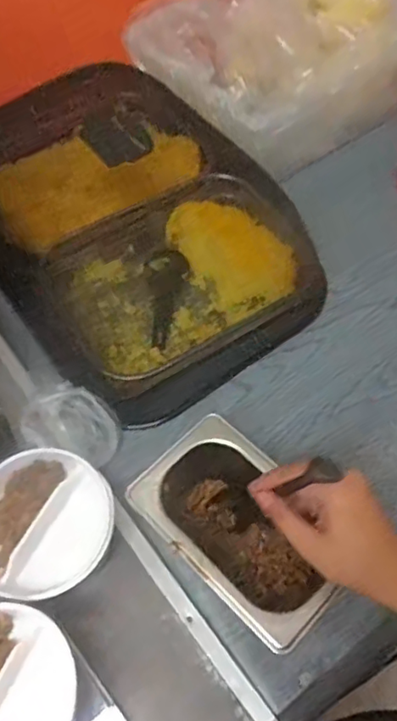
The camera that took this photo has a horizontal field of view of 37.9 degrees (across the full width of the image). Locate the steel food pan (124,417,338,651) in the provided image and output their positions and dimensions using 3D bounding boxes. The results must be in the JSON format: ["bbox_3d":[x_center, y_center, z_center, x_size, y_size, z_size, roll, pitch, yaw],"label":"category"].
[{"bbox_3d":[0.038,0.155,0.515,0.175,0.102,0.110,39,67,22],"label":"steel food pan"}]

